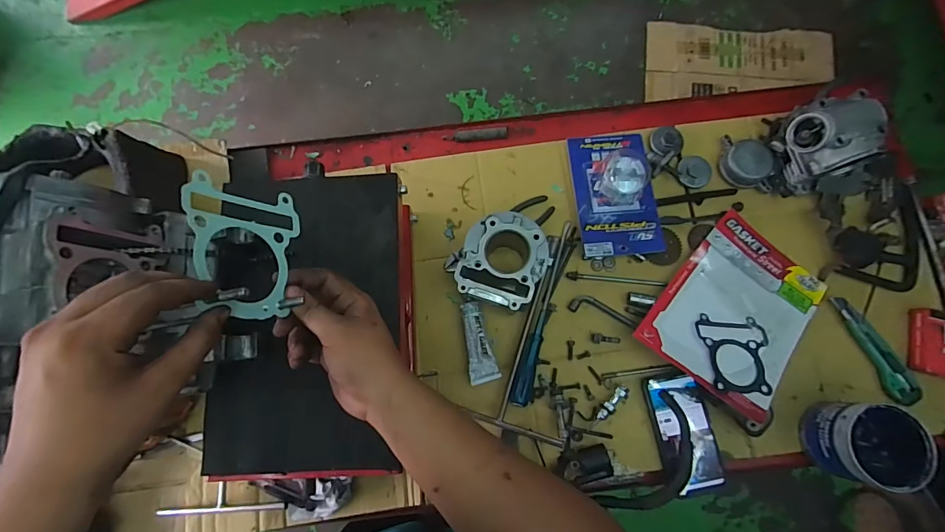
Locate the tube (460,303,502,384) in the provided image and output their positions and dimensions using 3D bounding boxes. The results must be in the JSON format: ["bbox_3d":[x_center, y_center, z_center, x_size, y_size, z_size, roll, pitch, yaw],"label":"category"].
[{"bbox_3d":[0.011,0.113,0.647,0.042,0.023,0.117,-7,79,-1],"label":"tube"}]

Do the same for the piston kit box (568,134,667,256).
[{"bbox_3d":[0.224,-0.120,0.668,0.121,0.062,0.201,-4,79,0],"label":"piston kit box"}]

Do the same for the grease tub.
[{"bbox_3d":[0.512,0.230,0.570,0.102,0.093,0.095,0,79,1],"label":"grease tub"}]

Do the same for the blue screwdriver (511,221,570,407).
[{"bbox_3d":[0.106,0.065,0.653,0.026,0.022,0.285,16,79,4],"label":"blue screwdriver"}]

